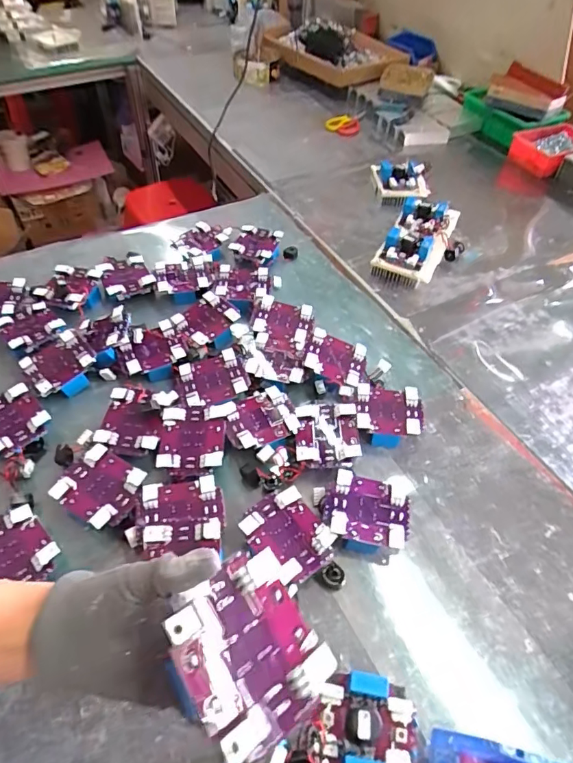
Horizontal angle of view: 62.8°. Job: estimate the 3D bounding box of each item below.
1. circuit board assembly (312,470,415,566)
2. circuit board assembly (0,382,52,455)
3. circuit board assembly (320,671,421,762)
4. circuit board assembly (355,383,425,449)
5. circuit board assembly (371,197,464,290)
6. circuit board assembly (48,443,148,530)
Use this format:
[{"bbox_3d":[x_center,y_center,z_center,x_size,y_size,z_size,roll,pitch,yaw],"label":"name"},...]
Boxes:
[{"bbox_3d":[0.095,0.159,0.573,0.111,0.039,0.095,4,51,1],"label":"circuit board assembly"},{"bbox_3d":[-0.369,0.052,0.624,0.092,0.016,0.084,37,59,25],"label":"circuit board assembly"},{"bbox_3d":[0.078,0.324,0.436,0.090,0.040,0.082,4,51,1],"label":"circuit board assembly"},{"bbox_3d":[0.143,0.049,0.664,0.091,0.037,0.088,9,51,5],"label":"circuit board assembly"},{"bbox_3d":[0.271,-0.275,0.922,0.143,0.063,0.227,22,54,15],"label":"circuit board assembly"},{"bbox_3d":[-0.226,0.132,0.575,0.092,0.019,0.086,28,55,19],"label":"circuit board assembly"}]

